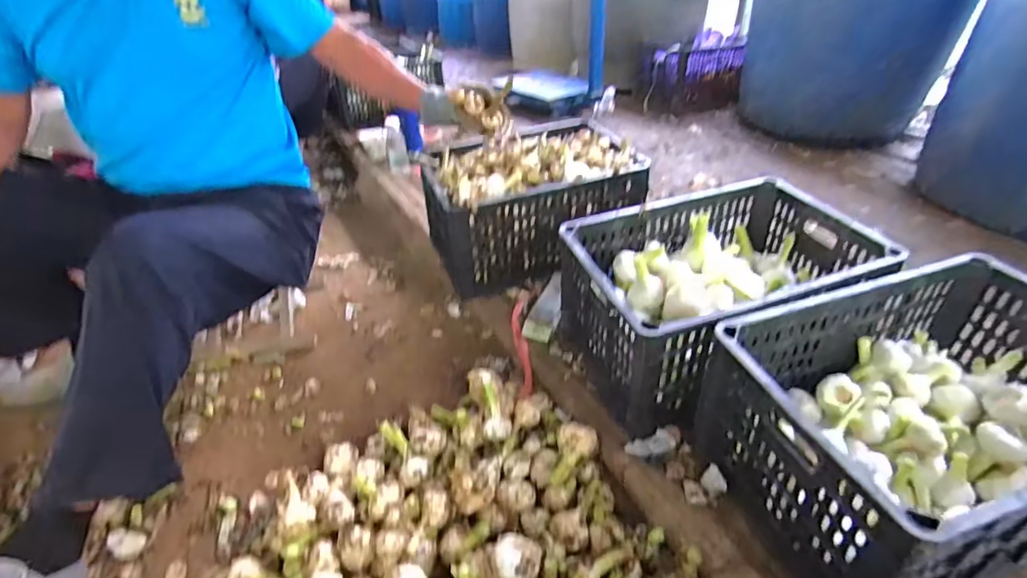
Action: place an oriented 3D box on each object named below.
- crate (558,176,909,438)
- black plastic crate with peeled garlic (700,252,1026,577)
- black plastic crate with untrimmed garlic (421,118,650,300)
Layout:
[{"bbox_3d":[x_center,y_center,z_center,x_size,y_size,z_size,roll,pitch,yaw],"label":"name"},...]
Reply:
[{"bbox_3d":[0.351,0.017,0.910,0.476,0.250,0.346,-12,36,-12],"label":"crate"},{"bbox_3d":[0.541,0.185,0.684,0.499,0.259,0.309,-13,36,-14],"label":"black plastic crate with peeled garlic"},{"bbox_3d":[0.039,-0.204,1.225,0.455,0.255,0.288,-14,36,-15],"label":"black plastic crate with untrimmed garlic"}]

